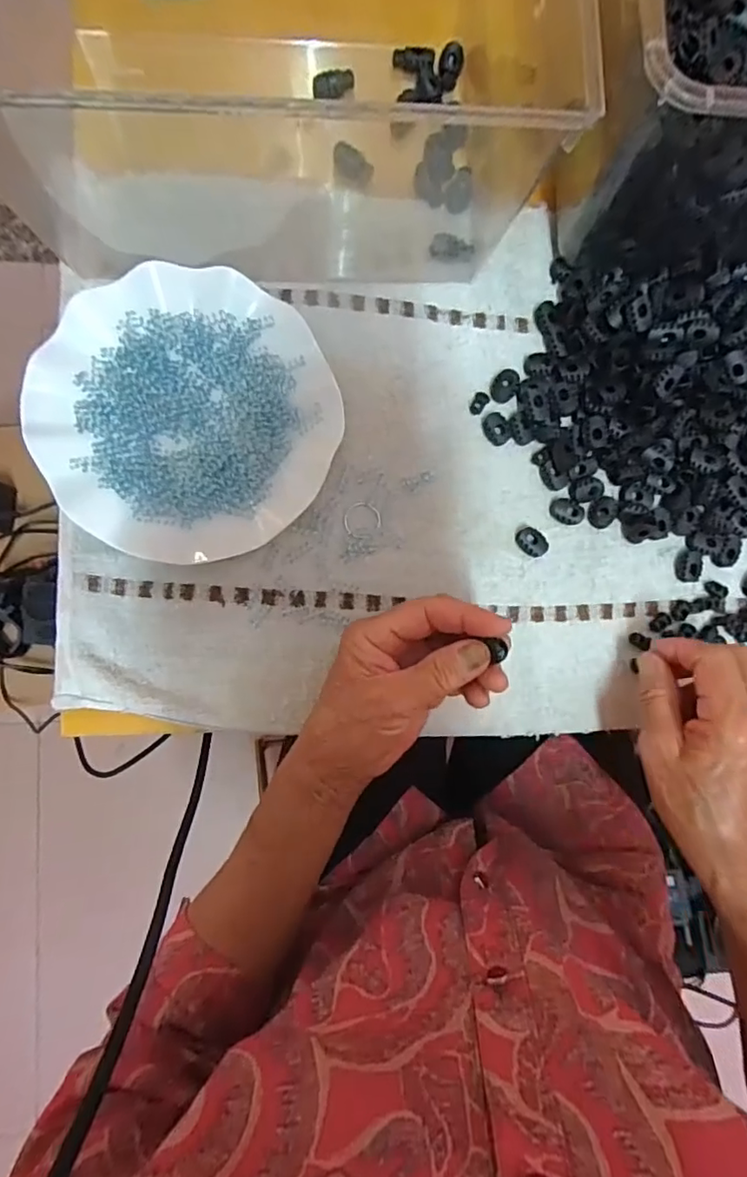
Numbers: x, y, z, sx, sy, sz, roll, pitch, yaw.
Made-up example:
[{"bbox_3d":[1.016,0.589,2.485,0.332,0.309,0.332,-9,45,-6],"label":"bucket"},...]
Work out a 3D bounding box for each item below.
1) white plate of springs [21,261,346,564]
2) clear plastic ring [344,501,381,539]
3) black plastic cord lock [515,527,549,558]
[{"bbox_3d":[-0.118,-0.111,0.356,0.179,0.027,0.181,0,89,-5],"label":"white plate of springs"},{"bbox_3d":[-0.008,-0.046,0.373,0.024,0.004,0.025,0,89,-4],"label":"clear plastic ring"},{"bbox_3d":[0.110,-0.032,0.382,0.017,0.008,0.022,-37,92,-5],"label":"black plastic cord lock"}]

